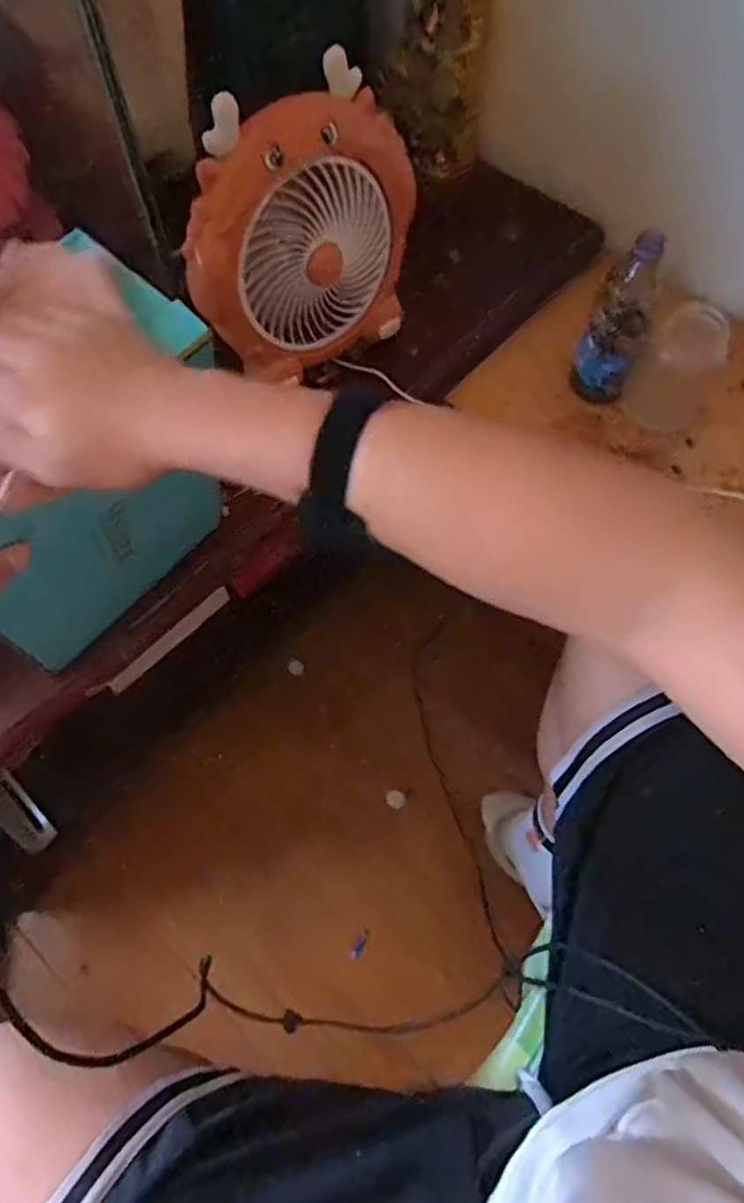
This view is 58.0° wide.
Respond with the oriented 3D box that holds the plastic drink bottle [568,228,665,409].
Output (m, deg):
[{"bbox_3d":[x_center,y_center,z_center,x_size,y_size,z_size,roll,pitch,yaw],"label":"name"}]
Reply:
[{"bbox_3d":[0.272,-0.308,0.734,0.063,0.190,0.054,23,66,11],"label":"plastic drink bottle"}]

